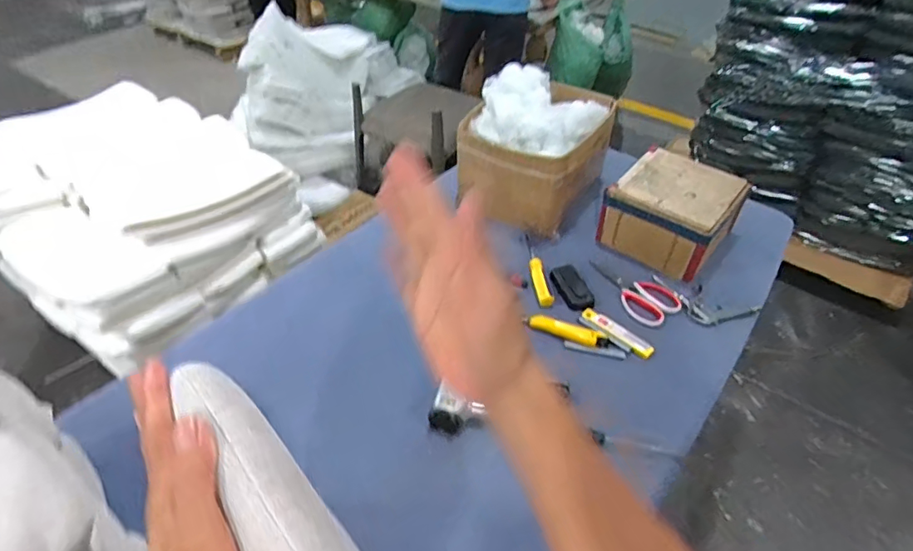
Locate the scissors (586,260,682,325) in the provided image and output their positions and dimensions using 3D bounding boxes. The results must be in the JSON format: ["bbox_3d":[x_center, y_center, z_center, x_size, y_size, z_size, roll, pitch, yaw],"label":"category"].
[{"bbox_3d":[0.329,0.024,0.995,0.100,0.017,0.183,-27,49,-26],"label":"scissors"}]

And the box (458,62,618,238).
[{"bbox_3d":[0.163,-0.283,1.144,0.264,0.239,0.304,25,48,24],"label":"box"}]

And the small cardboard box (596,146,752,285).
[{"bbox_3d":[0.441,-0.133,1.069,0.218,0.144,0.218,30,51,28],"label":"small cardboard box"}]

